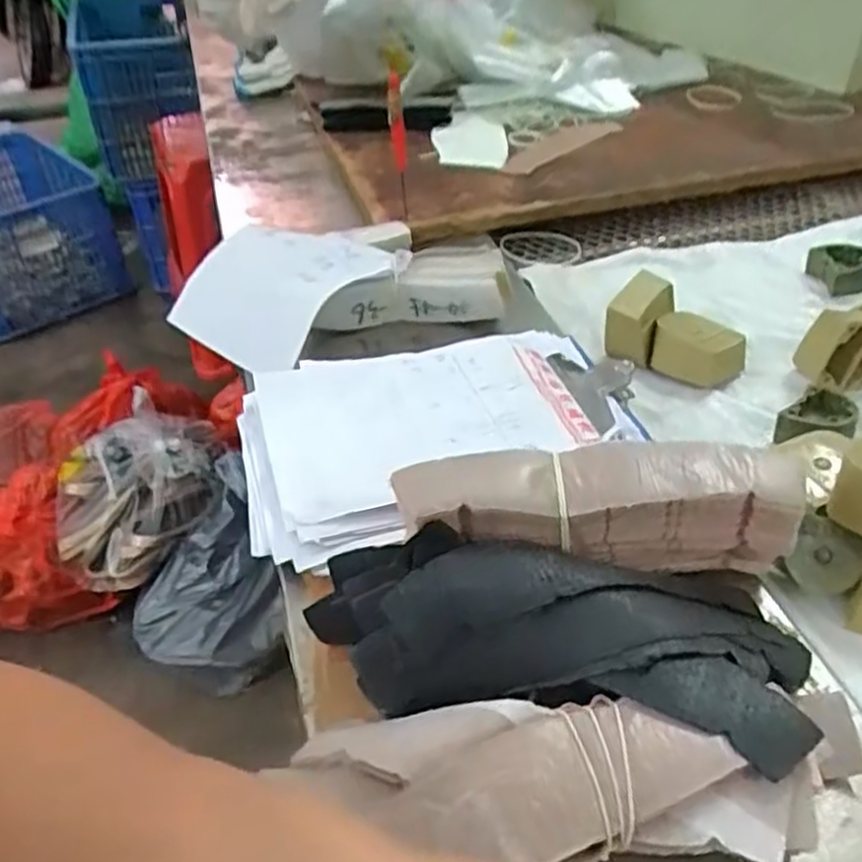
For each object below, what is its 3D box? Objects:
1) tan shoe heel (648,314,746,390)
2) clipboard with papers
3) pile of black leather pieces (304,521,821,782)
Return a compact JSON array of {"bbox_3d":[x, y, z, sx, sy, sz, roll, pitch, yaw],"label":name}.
[{"bbox_3d":[0.190,-0.059,0.547,0.058,0.024,0.044,26,48,30],"label":"tan shoe heel"},{"bbox_3d":[0.006,-0.005,0.476,0.245,0.032,0.155,-15,41,-14],"label":"clipboard with papers"},{"bbox_3d":[0.055,0.084,0.333,0.216,0.039,0.098,5,41,10],"label":"pile of black leather pieces"}]

